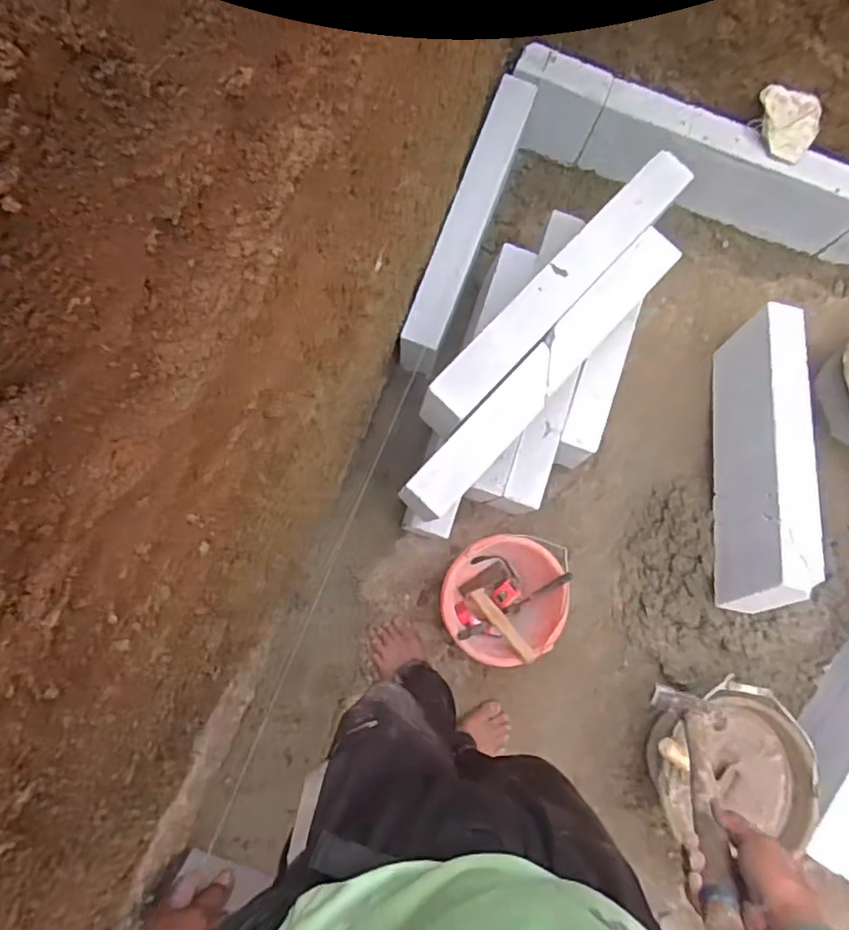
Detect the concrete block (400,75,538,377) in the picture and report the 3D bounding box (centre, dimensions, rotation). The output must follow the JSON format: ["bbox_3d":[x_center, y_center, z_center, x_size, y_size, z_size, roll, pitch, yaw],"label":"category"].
[{"bbox_3d":[0.087,-0.483,1.261,0.088,0.212,0.598,21,81,1],"label":"concrete block"}]

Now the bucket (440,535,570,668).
[{"bbox_3d":[0.153,0.268,1.215,0.234,0.157,0.236,0,81,-2],"label":"bucket"}]

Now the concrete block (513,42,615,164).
[{"bbox_3d":[0.285,-0.786,1.313,0.197,0.185,0.087,21,81,1],"label":"concrete block"}]

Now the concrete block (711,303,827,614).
[{"bbox_3d":[0.678,-0.026,1.202,0.088,0.213,0.631,11,67,-1],"label":"concrete block"}]

